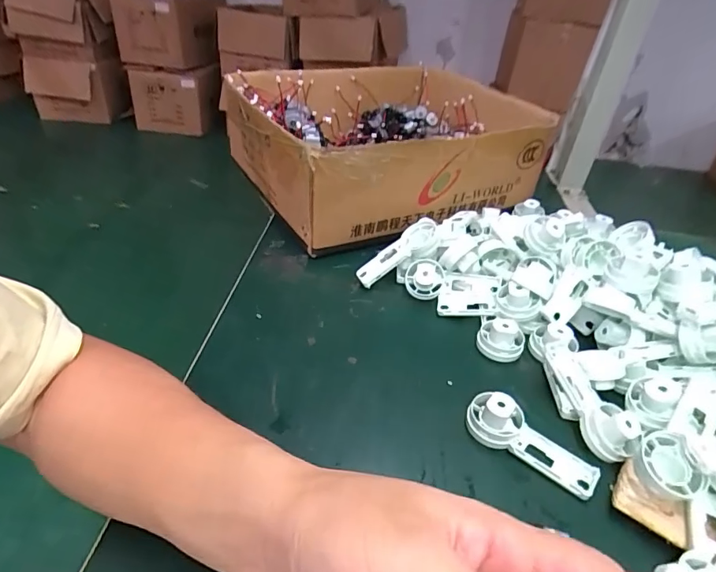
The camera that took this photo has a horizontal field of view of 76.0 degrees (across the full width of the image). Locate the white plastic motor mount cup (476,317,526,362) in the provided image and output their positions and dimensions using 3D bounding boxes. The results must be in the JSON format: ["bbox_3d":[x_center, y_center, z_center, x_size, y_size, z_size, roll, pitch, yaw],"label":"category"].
[{"bbox_3d":[0.126,0.043,0.405,0.042,0.025,0.035,22,40,24],"label":"white plastic motor mount cup"}]

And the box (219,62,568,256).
[{"bbox_3d":[0.032,-0.199,0.639,0.369,0.128,0.311,-16,42,-27],"label":"box"}]

